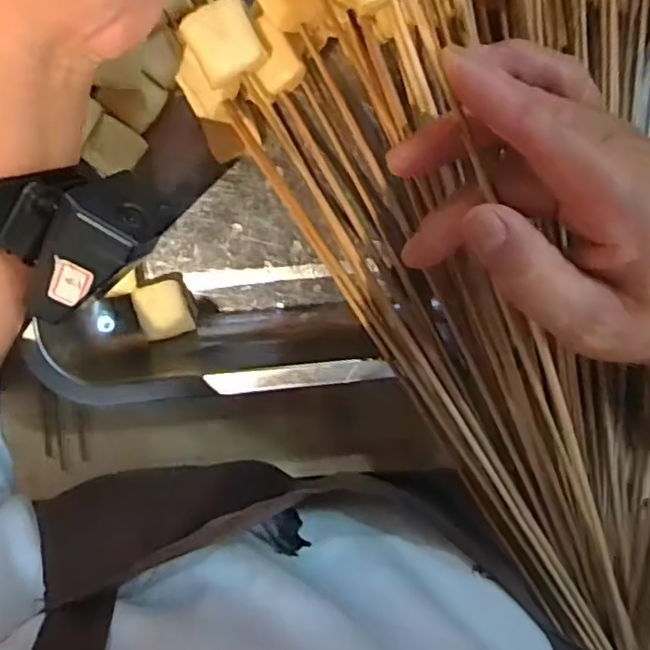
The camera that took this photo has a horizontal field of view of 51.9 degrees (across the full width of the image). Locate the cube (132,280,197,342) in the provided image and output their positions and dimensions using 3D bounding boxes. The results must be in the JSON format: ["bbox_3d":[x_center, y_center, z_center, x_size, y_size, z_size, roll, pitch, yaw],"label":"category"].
[{"bbox_3d":[-0.084,-0.008,0.348,0.024,0.017,0.029,-21,98,2],"label":"cube"}]

